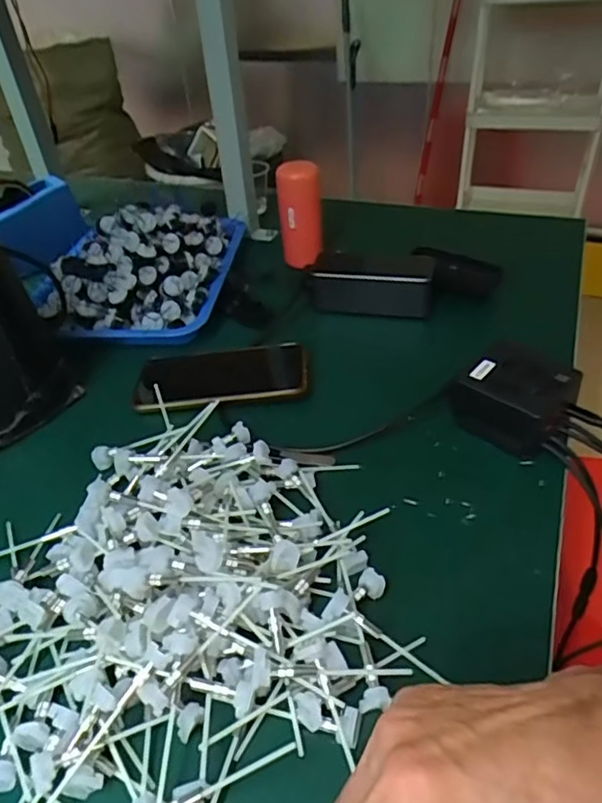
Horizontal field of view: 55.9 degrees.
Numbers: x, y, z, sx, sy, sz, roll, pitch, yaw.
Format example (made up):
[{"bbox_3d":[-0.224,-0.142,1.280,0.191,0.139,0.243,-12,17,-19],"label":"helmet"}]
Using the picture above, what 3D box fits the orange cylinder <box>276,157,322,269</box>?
[{"bbox_3d":[0.000,-0.215,0.670,0.050,0.120,0.044,-4,41,1],"label":"orange cylinder"}]

